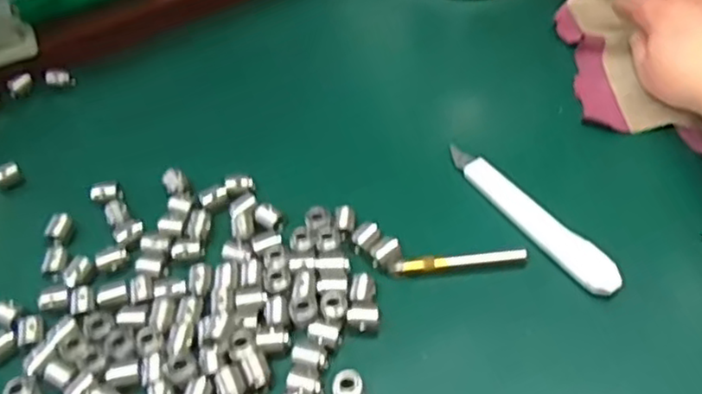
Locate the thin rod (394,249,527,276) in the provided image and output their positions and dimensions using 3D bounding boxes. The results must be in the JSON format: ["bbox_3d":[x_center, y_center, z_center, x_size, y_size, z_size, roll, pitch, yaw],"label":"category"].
[{"bbox_3d":[0.066,0.038,0.408,0.079,0.005,0.009,-8,50,-4],"label":"thin rod"}]

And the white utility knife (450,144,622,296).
[{"bbox_3d":[0.109,0.008,0.426,0.023,0.007,0.143,-31,56,-21],"label":"white utility knife"}]

